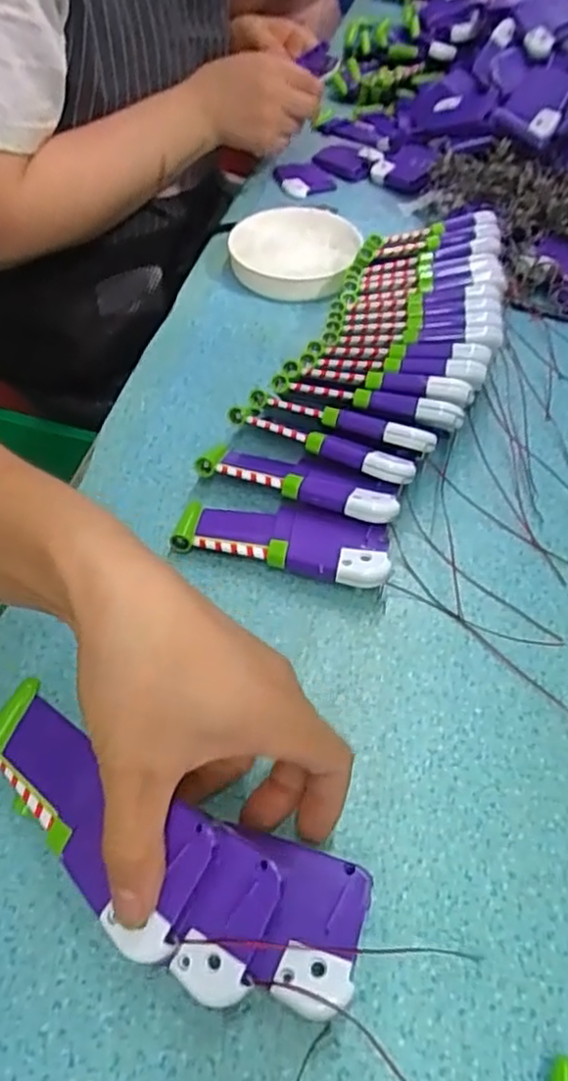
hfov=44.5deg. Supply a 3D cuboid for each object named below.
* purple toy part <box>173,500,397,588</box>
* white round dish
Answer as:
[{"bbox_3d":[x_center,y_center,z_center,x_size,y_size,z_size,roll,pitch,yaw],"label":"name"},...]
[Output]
[{"bbox_3d":[-0.001,-0.002,0.387,0.119,0.019,0.041,14,51,8],"label":"purple toy part"},{"bbox_3d":[0.008,-0.234,0.553,0.100,0.020,0.108,1,51,-2],"label":"white round dish"}]

